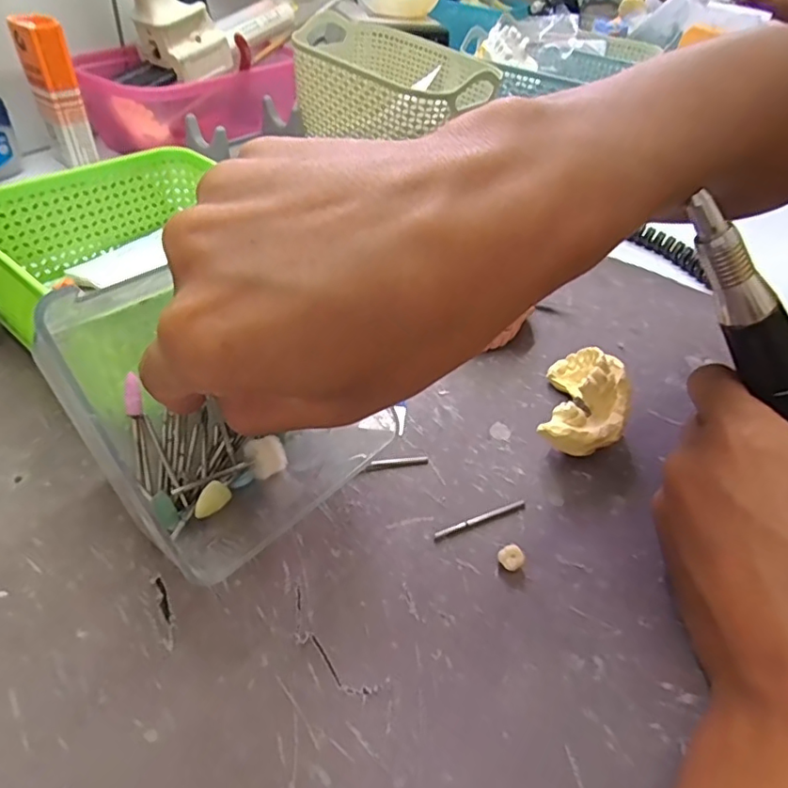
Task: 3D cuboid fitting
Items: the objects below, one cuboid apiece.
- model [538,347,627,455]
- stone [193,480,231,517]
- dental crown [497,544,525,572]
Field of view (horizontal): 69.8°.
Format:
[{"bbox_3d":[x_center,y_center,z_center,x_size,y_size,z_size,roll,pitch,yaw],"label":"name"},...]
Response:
[{"bbox_3d":[0.092,0.004,0.273,0.036,0.031,0.063,17,44,10],"label":"model"},{"bbox_3d":[-0.069,0.041,0.213,0.008,0.007,0.015,23,45,16],"label":"stone"},{"bbox_3d":[0.046,0.064,0.221,0.008,0.007,0.009,-26,53,-31],"label":"dental crown"}]

